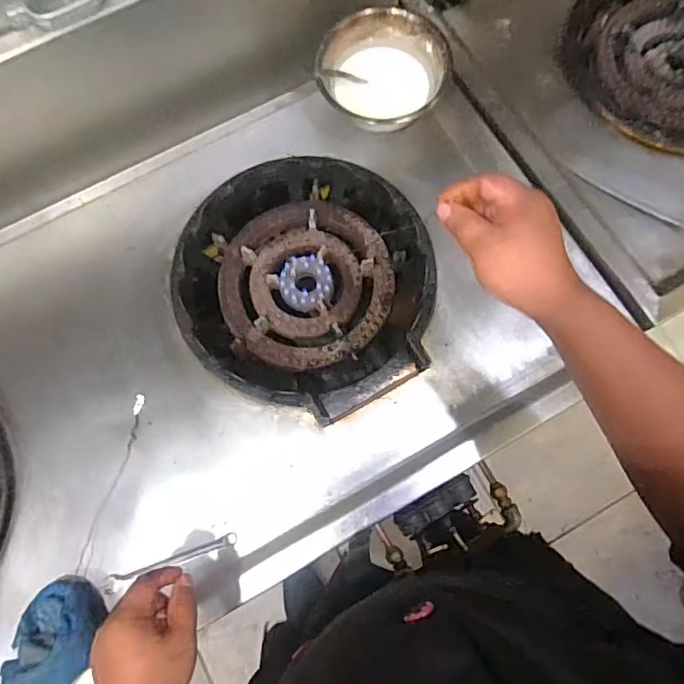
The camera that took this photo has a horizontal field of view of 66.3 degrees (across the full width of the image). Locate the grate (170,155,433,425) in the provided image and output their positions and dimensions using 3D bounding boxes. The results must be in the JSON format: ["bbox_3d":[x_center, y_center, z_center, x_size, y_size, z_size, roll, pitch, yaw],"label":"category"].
[{"bbox_3d":[-0.042,-0.076,0.701,0.332,0.059,0.355,-40,78,-8],"label":"grate"}]

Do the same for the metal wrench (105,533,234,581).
[{"bbox_3d":[-0.194,0.249,0.600,0.145,0.015,0.012,-17,75,-4],"label":"metal wrench"}]

